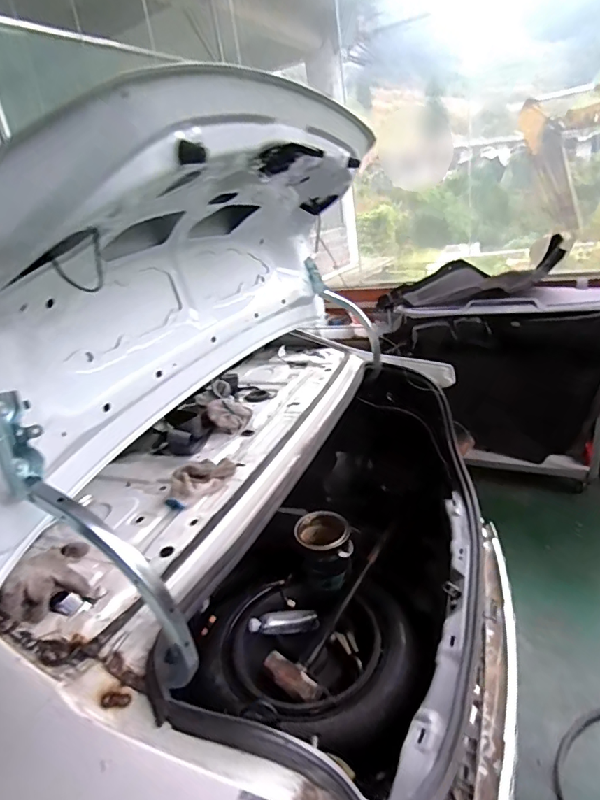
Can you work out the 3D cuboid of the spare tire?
[{"bbox_3d":[0.014,0.647,1.188,0.526,0.169,0.487,-7,23,7],"label":"spare tire"}]

